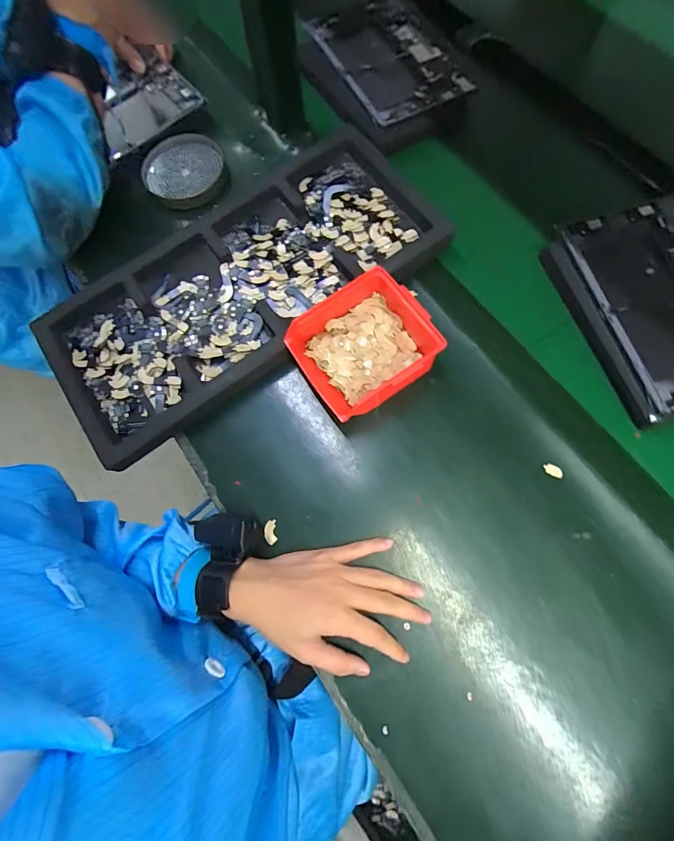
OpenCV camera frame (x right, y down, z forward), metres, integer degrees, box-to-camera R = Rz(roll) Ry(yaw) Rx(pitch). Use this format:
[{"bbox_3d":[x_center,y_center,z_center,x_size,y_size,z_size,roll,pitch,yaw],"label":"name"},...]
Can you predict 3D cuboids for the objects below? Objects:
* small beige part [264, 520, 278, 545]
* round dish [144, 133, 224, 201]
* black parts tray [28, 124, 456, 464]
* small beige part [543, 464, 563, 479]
[{"bbox_3d":[-0.072,0.121,0.410,0.013,0.004,0.025,-10,73,-1],"label":"small beige part"},{"bbox_3d":[-0.223,-0.366,0.552,0.110,0.019,0.099,-9,73,-1],"label":"round dish"},{"bbox_3d":[-0.114,-0.177,0.470,0.497,0.031,0.239,-37,76,-9],"label":"black parts tray"},{"bbox_3d":[0.233,0.054,0.411,0.021,0.004,0.012,28,89,14],"label":"small beige part"}]

